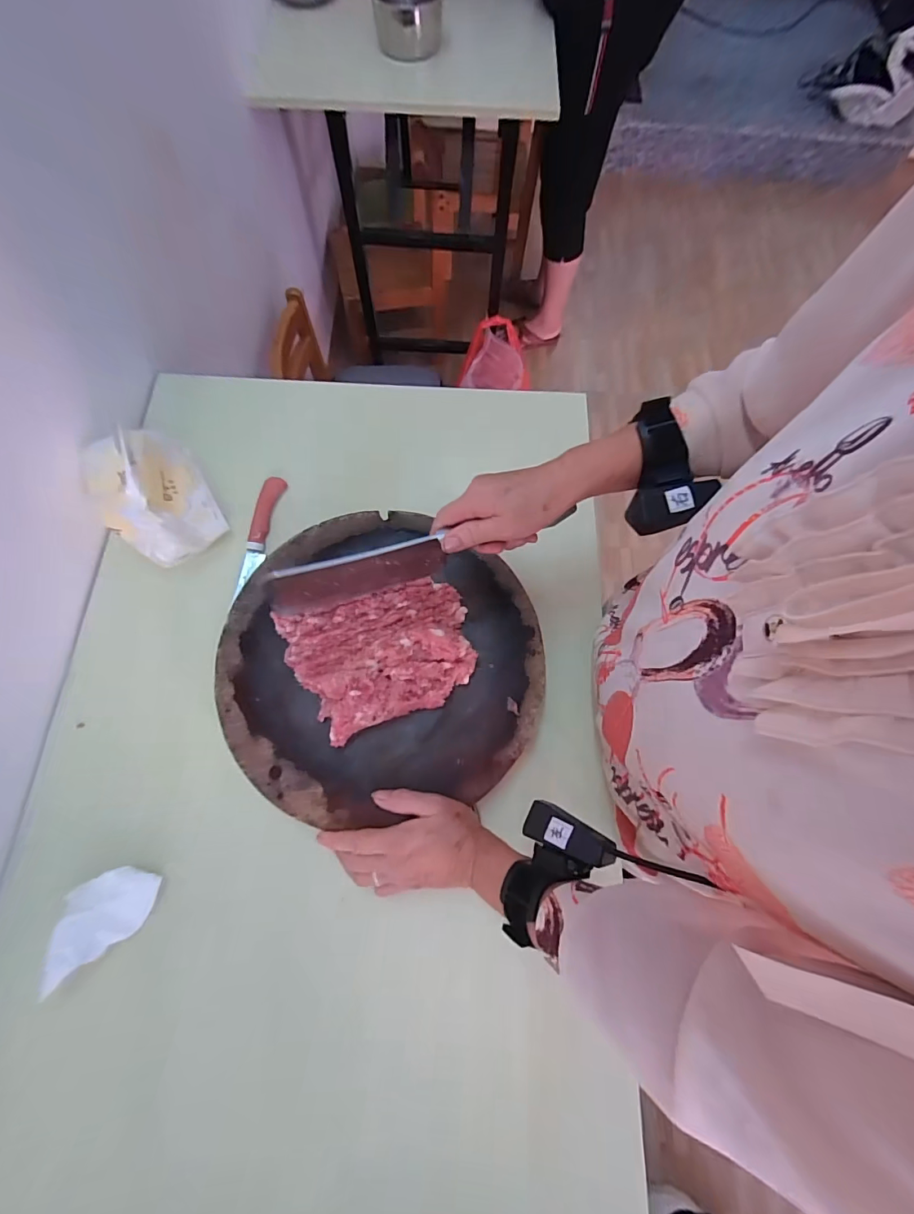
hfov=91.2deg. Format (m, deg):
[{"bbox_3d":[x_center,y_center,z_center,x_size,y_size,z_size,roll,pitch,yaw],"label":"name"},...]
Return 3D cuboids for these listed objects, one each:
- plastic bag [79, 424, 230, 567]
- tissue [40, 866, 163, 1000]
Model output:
[{"bbox_3d":[-0.349,-0.126,0.513,0.106,0.076,0.147,-29,77,-9],"label":"plastic bag"},{"bbox_3d":[-0.326,0.281,0.408,0.094,0.011,0.060,-29,80,-32],"label":"tissue"}]

